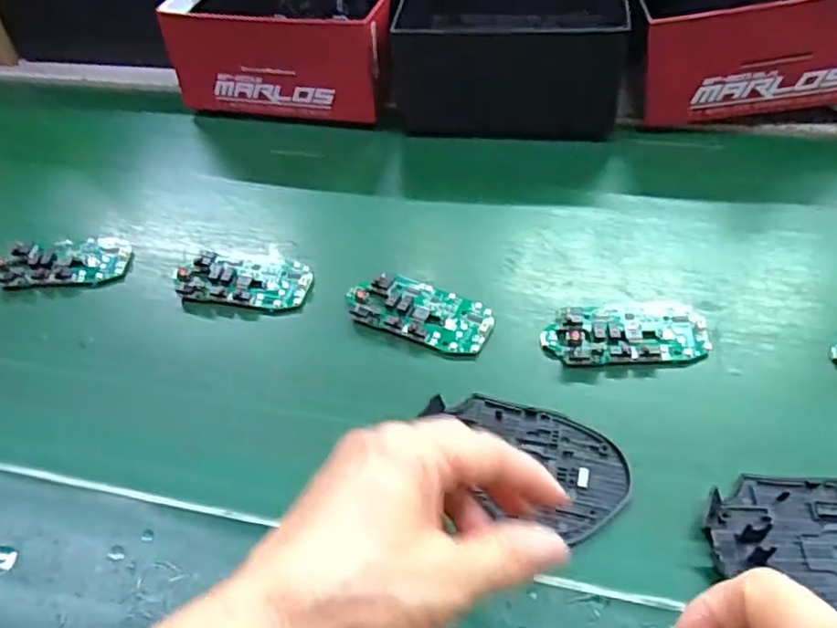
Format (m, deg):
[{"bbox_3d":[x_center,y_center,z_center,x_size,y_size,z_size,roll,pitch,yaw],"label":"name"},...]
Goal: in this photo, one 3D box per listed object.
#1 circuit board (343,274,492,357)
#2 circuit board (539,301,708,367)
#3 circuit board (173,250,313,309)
[{"bbox_3d":[0.002,-0.003,0.428,0.091,0.009,0.046,15,51,17],"label":"circuit board"},{"bbox_3d":[0.128,0.009,0.408,0.098,0.014,0.048,-6,48,-1],"label":"circuit board"},{"bbox_3d":[-0.120,-0.025,0.457,0.089,0.013,0.042,3,49,7],"label":"circuit board"}]

